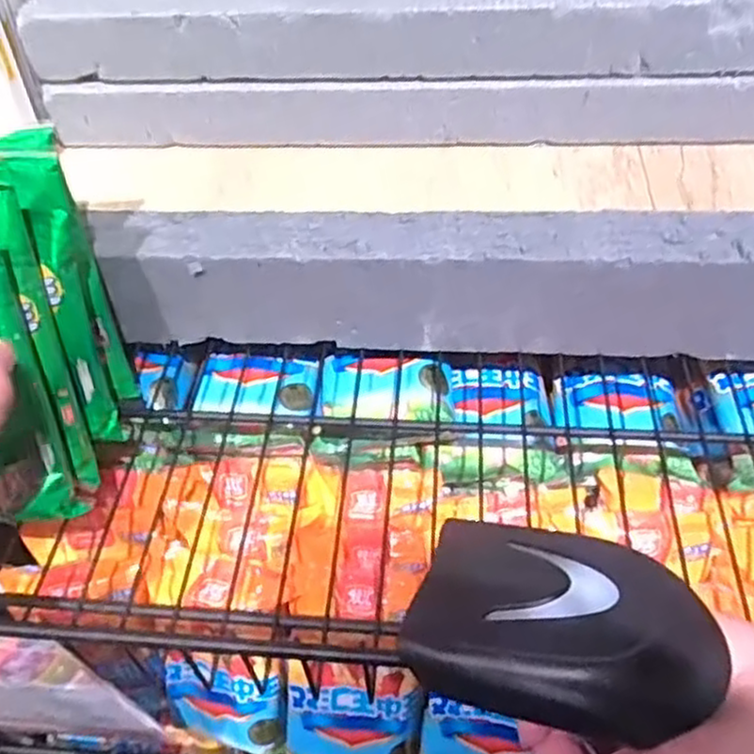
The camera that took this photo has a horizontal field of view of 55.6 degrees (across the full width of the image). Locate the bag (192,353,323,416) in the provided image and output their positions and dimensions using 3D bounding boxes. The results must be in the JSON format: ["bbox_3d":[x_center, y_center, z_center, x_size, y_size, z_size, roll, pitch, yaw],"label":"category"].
[{"bbox_3d":[-0.095,0.008,0.582,0.105,0.015,0.072,5,51,7],"label":"bag"}]

